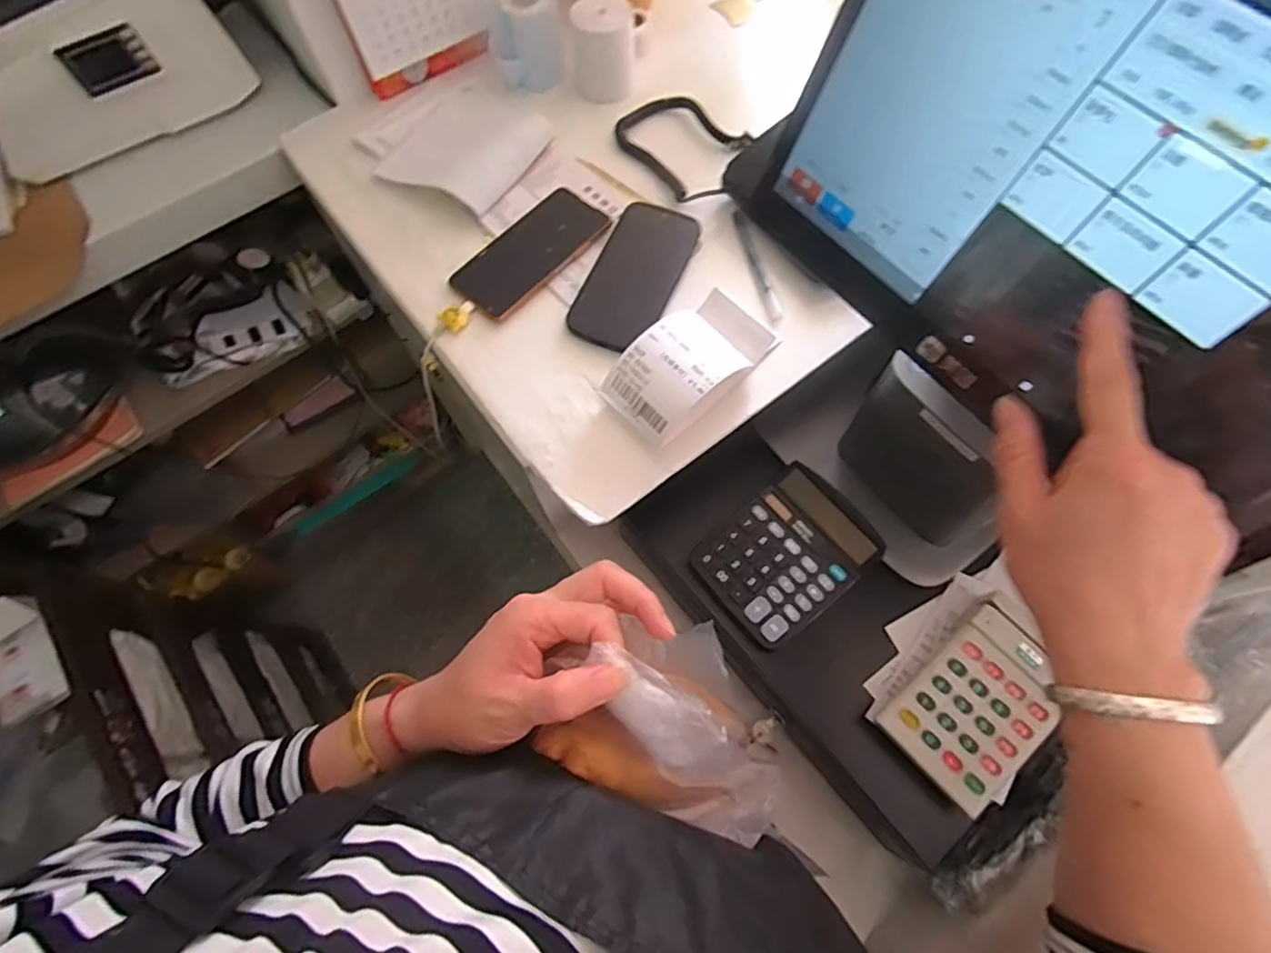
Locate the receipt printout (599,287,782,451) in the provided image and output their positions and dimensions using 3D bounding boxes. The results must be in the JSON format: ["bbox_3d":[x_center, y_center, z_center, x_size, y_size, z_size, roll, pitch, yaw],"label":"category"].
[{"bbox_3d":[0.053,-0.103,0.527,0.161,0.053,0.080,-41,72,-15],"label":"receipt printout"}]

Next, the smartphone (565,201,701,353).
[{"bbox_3d":[0.000,-0.200,0.578,0.084,0.016,0.172,20,70,15],"label":"smartphone"}]

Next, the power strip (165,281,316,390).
[{"bbox_3d":[-0.587,-0.210,0.887,0.223,0.042,0.093,-34,103,-21],"label":"power strip"}]

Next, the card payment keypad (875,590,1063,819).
[{"bbox_3d":[0.291,0.184,0.497,0.154,0.034,0.097,-41,72,-15],"label":"card payment keypad"}]

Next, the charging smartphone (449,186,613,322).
[{"bbox_3d":[-0.103,-0.226,0.597,0.079,0.006,0.164,39,73,16],"label":"charging smartphone"}]

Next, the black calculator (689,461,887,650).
[{"bbox_3d":[0.138,0.071,0.551,0.143,0.032,0.115,-37,71,-13],"label":"black calculator"}]

